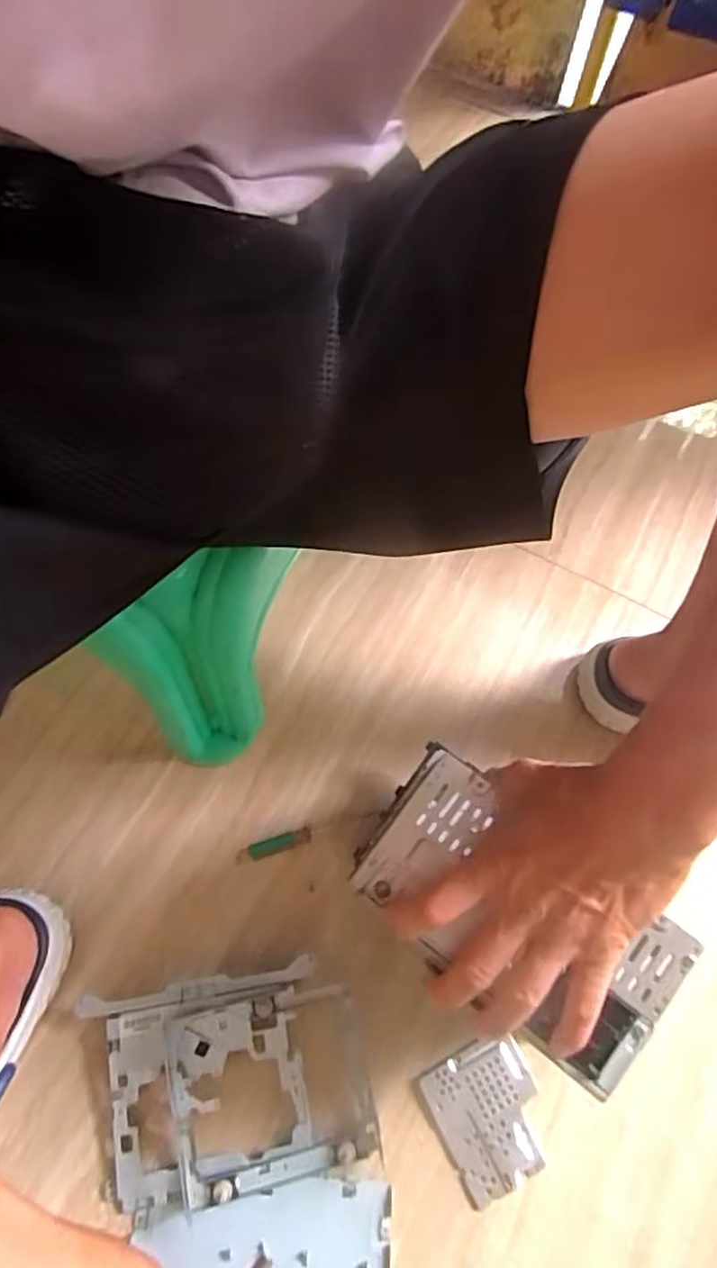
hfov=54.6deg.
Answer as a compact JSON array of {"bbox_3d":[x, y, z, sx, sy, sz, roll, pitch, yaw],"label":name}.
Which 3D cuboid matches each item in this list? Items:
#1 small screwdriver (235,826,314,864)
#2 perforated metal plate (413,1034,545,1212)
[{"bbox_3d":[-0.071,0.178,0.582,0.063,0.004,0.013,-16,67,-10],"label":"small screwdriver"},{"bbox_3d":[0.096,0.352,0.508,0.079,0.006,0.089,-24,69,-13],"label":"perforated metal plate"}]

